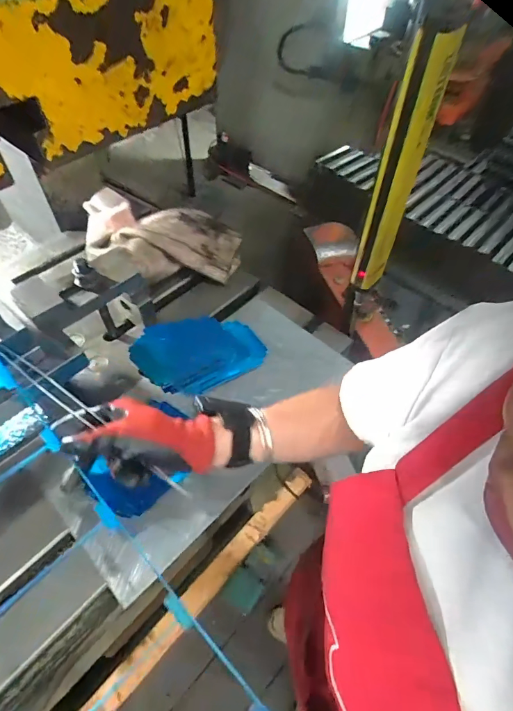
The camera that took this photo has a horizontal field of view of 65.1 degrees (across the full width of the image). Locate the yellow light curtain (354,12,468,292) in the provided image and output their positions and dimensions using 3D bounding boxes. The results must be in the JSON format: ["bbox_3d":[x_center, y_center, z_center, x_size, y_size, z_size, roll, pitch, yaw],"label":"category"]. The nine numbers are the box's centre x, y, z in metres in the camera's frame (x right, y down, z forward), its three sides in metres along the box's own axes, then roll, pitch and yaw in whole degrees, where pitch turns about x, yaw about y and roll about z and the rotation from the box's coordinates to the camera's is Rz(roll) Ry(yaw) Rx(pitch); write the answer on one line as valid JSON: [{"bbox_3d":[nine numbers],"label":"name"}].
[{"bbox_3d":[0.180,-0.224,0.527,0.048,0.332,0.044,17,54,12],"label":"yellow light curtain"}]

